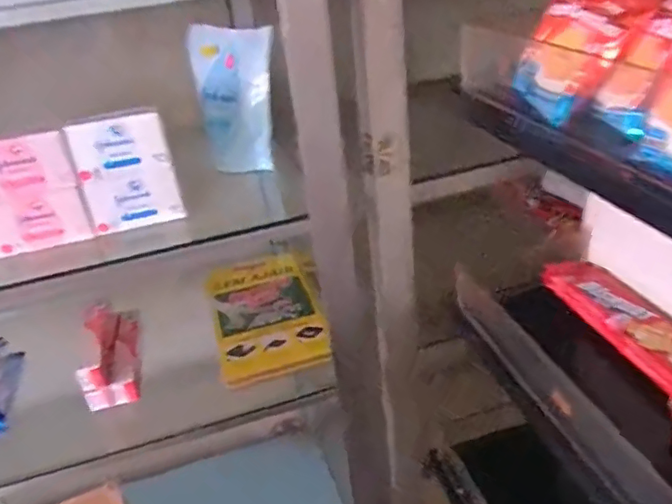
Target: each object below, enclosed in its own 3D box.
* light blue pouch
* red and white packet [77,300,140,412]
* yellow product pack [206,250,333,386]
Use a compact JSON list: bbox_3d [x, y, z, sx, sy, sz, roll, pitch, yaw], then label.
[{"bbox_3d":[-0.122,-0.173,0.665,0.091,0.160,0.037,2,21,0],"label":"light blue pouch"},{"bbox_3d":[-0.284,0.123,0.734,0.058,0.065,0.163,-13,30,-10],"label":"red and white packet"},{"bbox_3d":[-0.093,0.074,0.783,0.146,0.047,0.236,-13,30,-10],"label":"yellow product pack"}]

